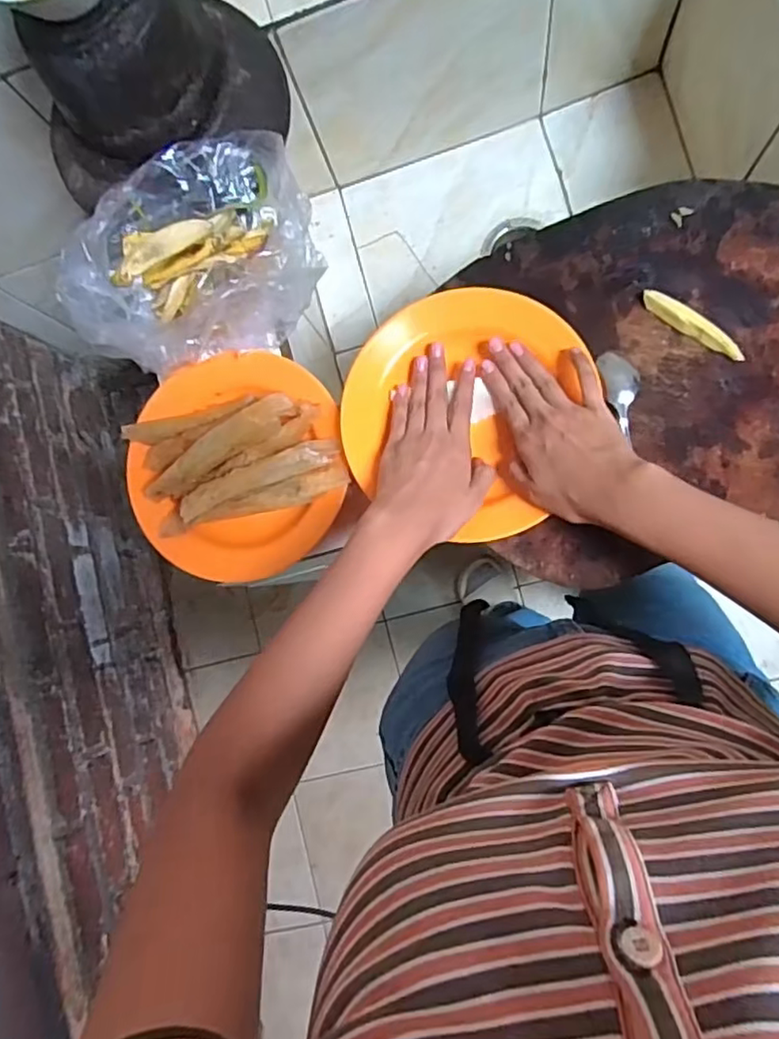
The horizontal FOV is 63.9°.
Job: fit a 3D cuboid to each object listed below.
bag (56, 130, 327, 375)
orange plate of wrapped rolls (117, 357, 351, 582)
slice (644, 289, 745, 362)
[{"bbox_3d":[-0.183,-0.237,0.580,0.232,0.081,0.175,-29,83,6],"label":"bag"},{"bbox_3d":[-0.145,-0.054,0.574,0.201,0.067,0.205,-1,86,9],"label":"orange plate of wrapped rolls"},{"bbox_3d":[0.254,-0.163,0.523,0.093,0.013,0.016,35,92,9],"label":"slice"}]

